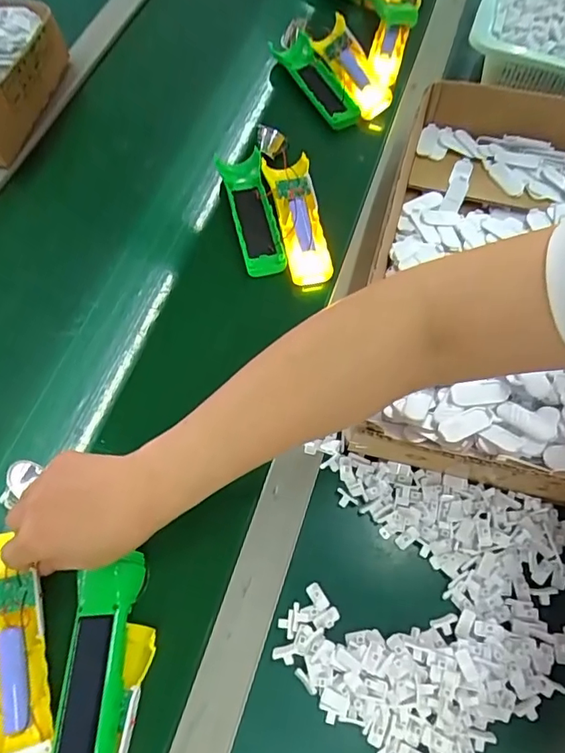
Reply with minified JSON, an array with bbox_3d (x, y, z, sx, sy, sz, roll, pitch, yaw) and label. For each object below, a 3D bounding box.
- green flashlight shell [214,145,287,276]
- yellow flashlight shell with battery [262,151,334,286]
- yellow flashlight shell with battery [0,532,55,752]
[{"bbox_3d":[-0.034,-0.178,0.565,0.046,0.032,0.151,-11,63,-8],"label":"green flashlight shell"},{"bbox_3d":[0.015,-0.173,0.557,0.051,0.035,0.151,-11,63,-8],"label":"yellow flashlight shell with battery"},{"bbox_3d":[-0.197,0.191,0.377,0.045,0.021,0.159,-18,69,-9],"label":"yellow flashlight shell with battery"}]

